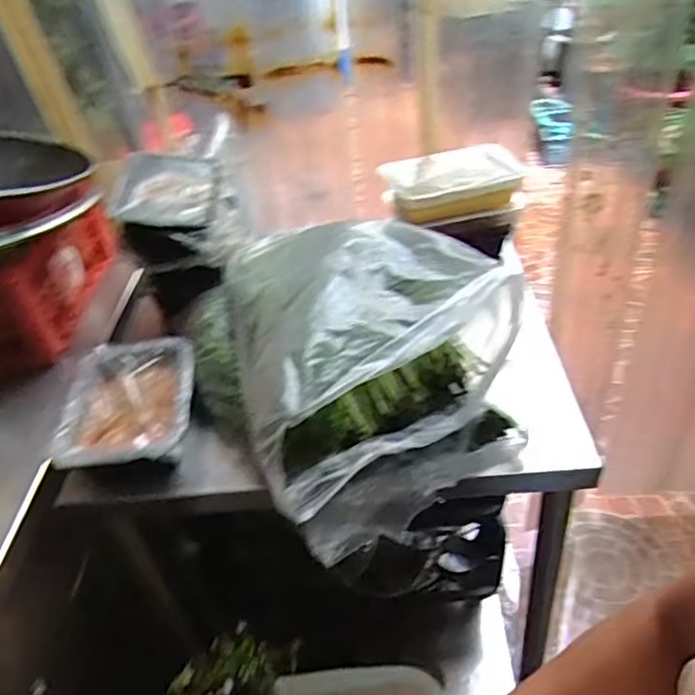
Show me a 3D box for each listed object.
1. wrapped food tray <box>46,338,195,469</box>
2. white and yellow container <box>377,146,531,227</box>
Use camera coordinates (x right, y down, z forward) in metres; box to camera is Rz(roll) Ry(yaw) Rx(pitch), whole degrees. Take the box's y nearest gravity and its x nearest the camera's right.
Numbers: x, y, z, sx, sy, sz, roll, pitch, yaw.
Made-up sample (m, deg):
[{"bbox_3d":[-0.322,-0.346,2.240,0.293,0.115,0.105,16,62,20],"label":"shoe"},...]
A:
[{"bbox_3d":[-0.262,0.061,0.757,0.156,0.034,0.204,-7,38,0],"label":"wrapped food tray"},{"bbox_3d":[0.161,-0.251,0.971,0.204,0.071,0.124,-12,39,-6],"label":"white and yellow container"}]

